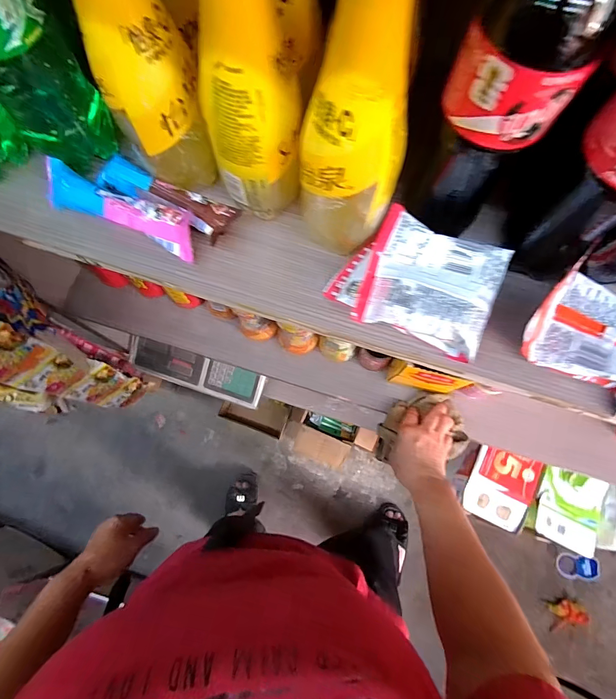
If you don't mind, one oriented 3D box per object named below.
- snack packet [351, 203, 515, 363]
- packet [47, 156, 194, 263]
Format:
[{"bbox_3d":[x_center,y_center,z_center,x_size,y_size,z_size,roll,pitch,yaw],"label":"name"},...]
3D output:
[{"bbox_3d":[0.092,-0.048,0.289,0.096,0.036,0.084,20,76,4],"label":"snack packet"},{"bbox_3d":[-0.153,-0.114,0.312,0.137,0.033,0.030,24,77,5],"label":"packet"}]

